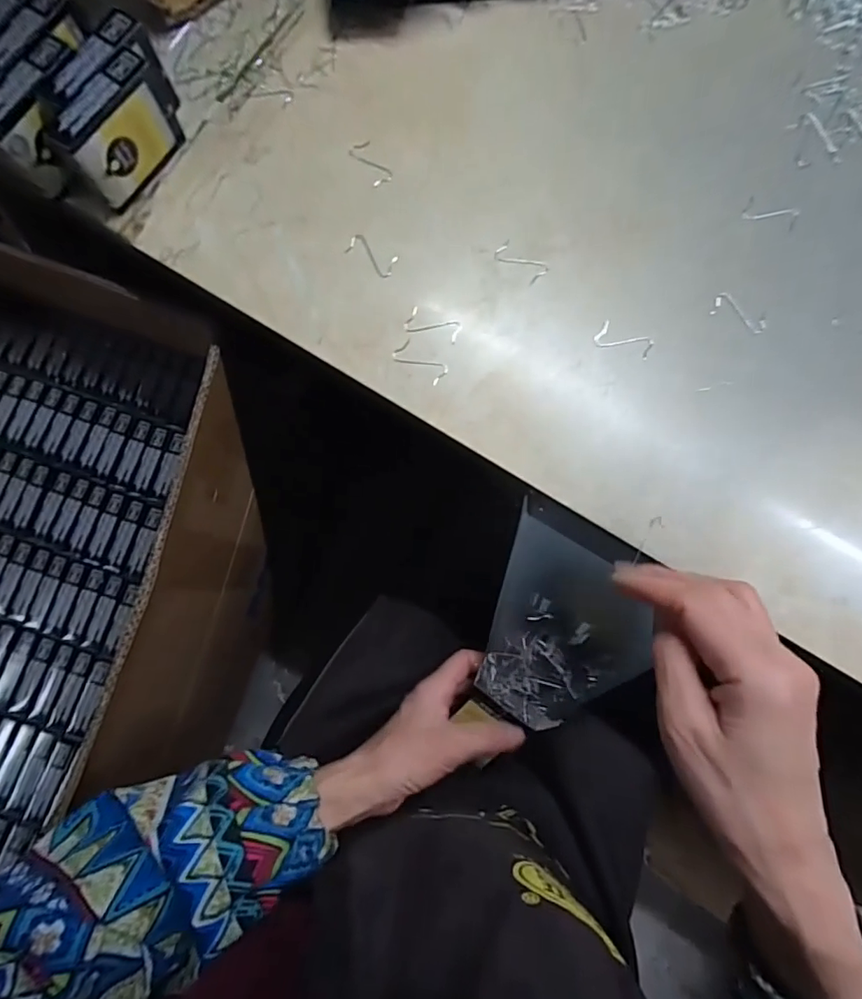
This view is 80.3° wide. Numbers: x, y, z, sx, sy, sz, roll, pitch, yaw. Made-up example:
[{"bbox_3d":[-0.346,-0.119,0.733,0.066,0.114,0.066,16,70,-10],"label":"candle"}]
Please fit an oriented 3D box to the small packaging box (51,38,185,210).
[{"bbox_3d":[-0.191,-0.225,0.318,0.018,0.058,0.070,31,84,6],"label":"small packaging box"}]

